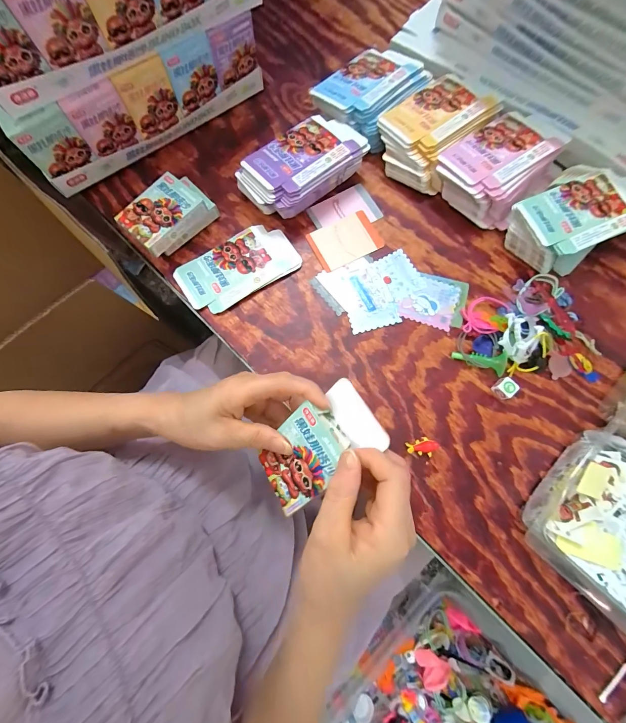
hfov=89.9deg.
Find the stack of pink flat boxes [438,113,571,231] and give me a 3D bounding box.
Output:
[{"bbox_3d":[0.246,-0.254,0.416,0.145,0.053,0.116,-44,79,-9],"label":"stack of pink flat boxes"}]

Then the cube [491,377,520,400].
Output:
[{"bbox_3d":[0.222,0.031,0.363,0.021,0.019,0.019,-44,79,-9],"label":"cube"}]

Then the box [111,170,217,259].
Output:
[{"bbox_3d":[-0.187,-0.189,0.411,0.064,0.046,0.104,37,79,9],"label":"box"}]

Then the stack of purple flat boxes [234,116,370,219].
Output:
[{"bbox_3d":[-0.012,-0.256,0.422,0.159,0.050,0.092,-40,79,-9],"label":"stack of purple flat boxes"}]

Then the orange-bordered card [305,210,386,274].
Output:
[{"bbox_3d":[0.043,-0.163,0.422,0.088,0.004,0.063,-25,77,-5],"label":"orange-bordered card"}]

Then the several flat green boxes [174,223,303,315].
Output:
[{"bbox_3d":[-0.098,-0.124,0.414,0.152,0.007,0.085,-31,77,-7],"label":"several flat green boxes"}]

